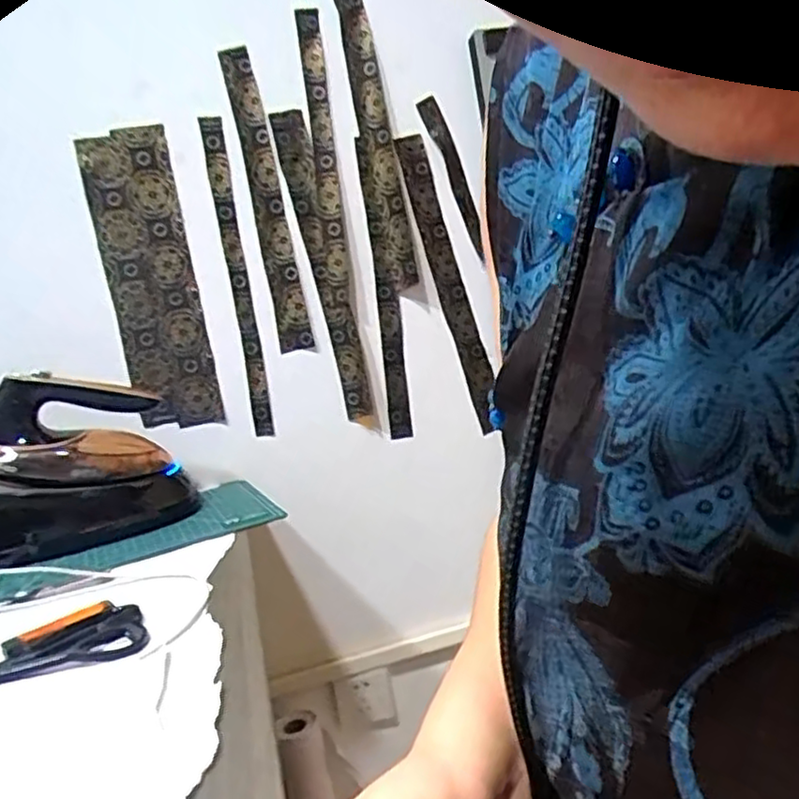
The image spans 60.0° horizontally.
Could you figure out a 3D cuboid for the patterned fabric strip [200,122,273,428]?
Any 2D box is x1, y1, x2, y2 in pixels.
[{"bbox_3d":[-0.226,-0.168,0.975,0.027,0.445,0.006,-11,7,-14],"label":"patterned fabric strip"}]

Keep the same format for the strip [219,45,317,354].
[{"bbox_3d":[-0.187,-0.277,0.978,0.046,0.423,0.009,-12,7,-8],"label":"strip"}]

